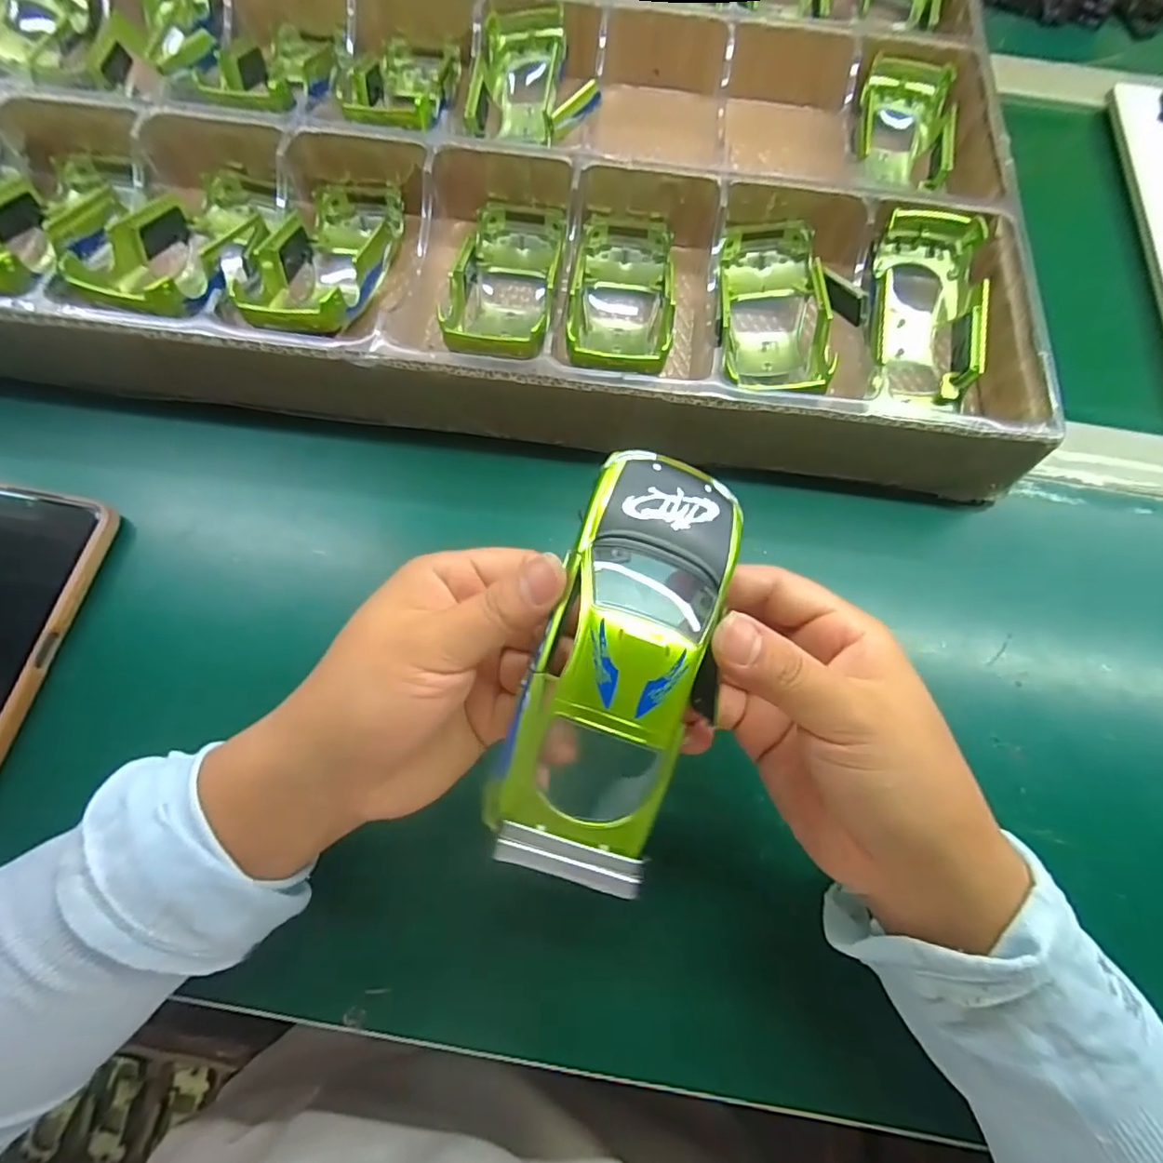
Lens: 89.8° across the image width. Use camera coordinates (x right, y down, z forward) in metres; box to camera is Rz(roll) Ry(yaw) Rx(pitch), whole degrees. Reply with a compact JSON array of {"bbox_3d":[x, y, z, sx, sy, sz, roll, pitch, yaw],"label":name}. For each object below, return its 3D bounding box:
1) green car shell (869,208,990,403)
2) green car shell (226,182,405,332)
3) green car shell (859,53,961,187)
[{"bbox_3d":[0.187,-0.153,0.324,0.059,0.047,0.103,6,95,5],"label":"green car shell"},{"bbox_3d":[-0.138,-0.176,0.322,0.060,0.029,0.133,1,53,-2],"label":"green car shell"},{"bbox_3d":[0.205,-0.293,0.381,0.059,0.035,0.099,9,70,1],"label":"green car shell"}]

